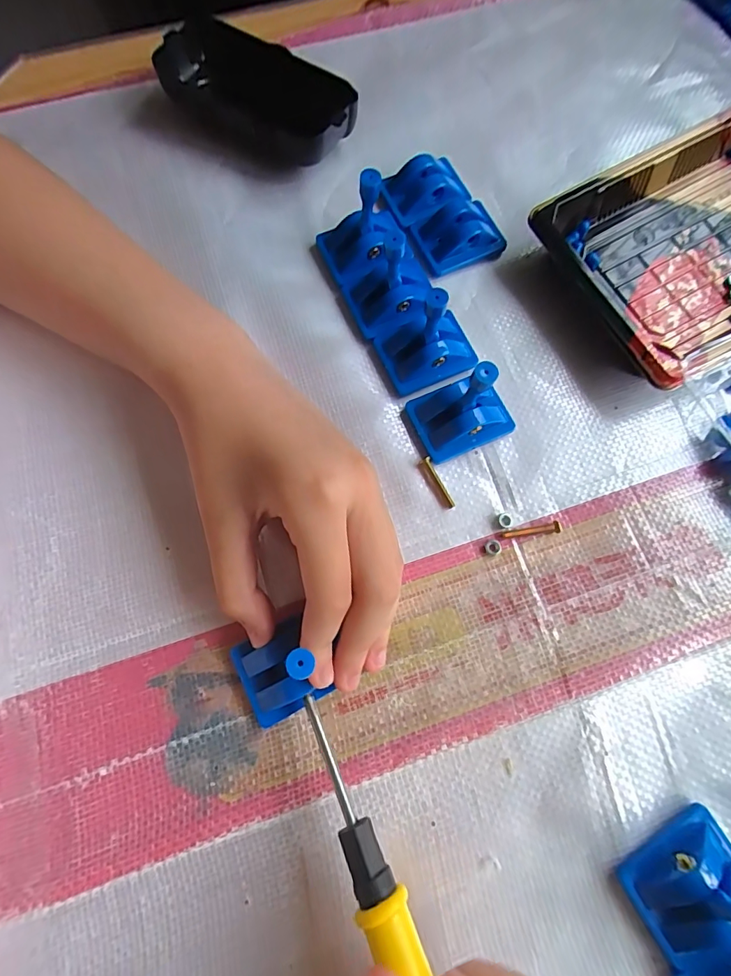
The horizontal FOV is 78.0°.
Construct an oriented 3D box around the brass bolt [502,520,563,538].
[{"bbox_3d":[0.076,0.019,0.206,0.028,0.004,0.005,-7,74,-3],"label":"brass bolt"}]

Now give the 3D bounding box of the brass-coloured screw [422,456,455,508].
[{"bbox_3d":[0.034,-0.002,0.210,0.004,0.005,0.026,-25,76,-8],"label":"brass-coloured screw"}]

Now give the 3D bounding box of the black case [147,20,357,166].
[{"bbox_3d":[-0.061,-0.223,0.258,0.108,0.027,0.051,38,77,9],"label":"black case"}]

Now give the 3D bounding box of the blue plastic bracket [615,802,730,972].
[{"bbox_3d":[0.119,0.141,0.150,0.042,0.046,0.032,-30,77,-9],"label":"blue plastic bracket"}]

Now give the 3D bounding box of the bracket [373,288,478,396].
[{"bbox_3d":[0.031,-0.072,0.208,0.043,0.043,0.033,-17,75,-6],"label":"bracket"}]

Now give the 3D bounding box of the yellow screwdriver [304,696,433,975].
[{"bbox_3d":[0.007,0.137,0.142,0.014,0.011,0.135,-25,63,-8],"label":"yellow screwdriver"}]

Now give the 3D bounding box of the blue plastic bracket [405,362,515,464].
[{"bbox_3d":[0.046,-0.038,0.200,0.044,0.045,0.032,-21,76,-7],"label":"blue plastic bracket"}]

